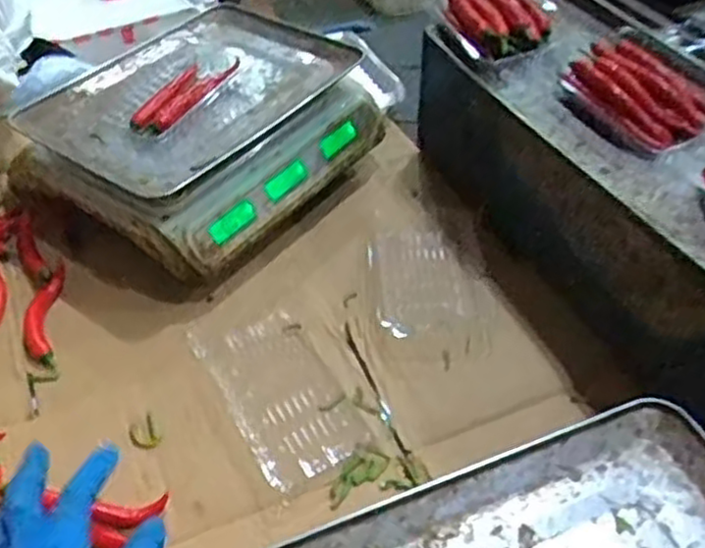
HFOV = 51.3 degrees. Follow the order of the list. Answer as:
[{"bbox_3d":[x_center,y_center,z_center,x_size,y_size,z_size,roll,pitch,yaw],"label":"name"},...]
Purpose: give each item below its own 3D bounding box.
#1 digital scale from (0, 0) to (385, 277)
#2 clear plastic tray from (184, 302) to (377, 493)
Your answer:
[{"bbox_3d":[-0.156,-0.168,0.801,0.280,0.091,0.339,30,53,28],"label":"digital scale"},{"bbox_3d":[-0.065,0.092,0.631,0.098,0.028,0.173,-24,49,-22],"label":"clear plastic tray"}]

